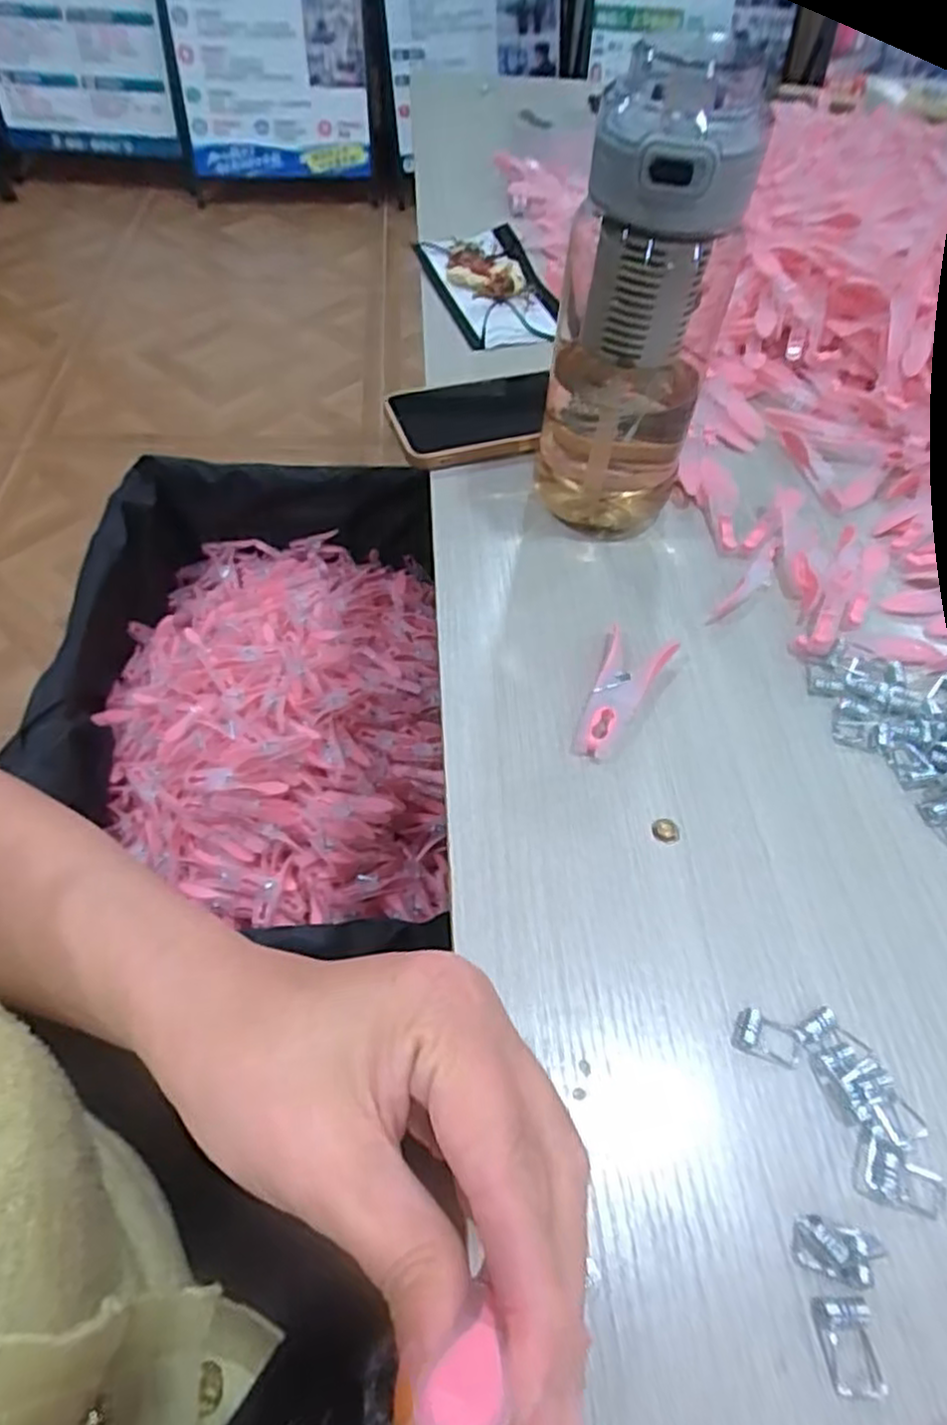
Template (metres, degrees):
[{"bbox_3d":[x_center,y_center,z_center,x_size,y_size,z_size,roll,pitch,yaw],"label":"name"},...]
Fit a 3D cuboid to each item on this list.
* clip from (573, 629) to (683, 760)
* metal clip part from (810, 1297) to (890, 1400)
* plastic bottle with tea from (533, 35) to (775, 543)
[{"bbox_3d":[0.073,-0.010,0.353,0.031,0.013,0.077,18,57,10],"label":"clip"},{"bbox_3d":[0.113,0.190,0.219,0.017,0.004,0.023,0,56,-2],"label":"metal clip part"},{"bbox_3d":[0.079,-0.190,0.365,0.082,0.209,0.069,15,56,8],"label":"plastic bottle with tea"}]

